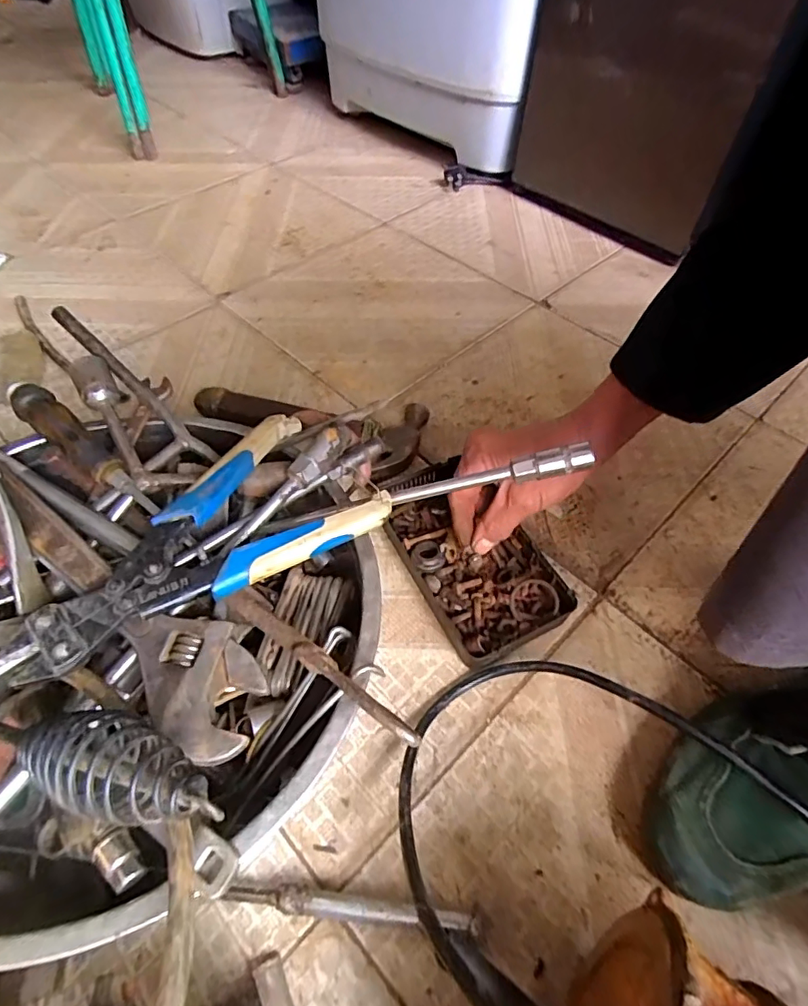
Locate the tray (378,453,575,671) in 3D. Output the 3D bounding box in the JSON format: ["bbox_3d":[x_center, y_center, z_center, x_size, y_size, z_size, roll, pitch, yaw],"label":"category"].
[{"bbox_3d":[0.052,0.044,0.463,0.104,0.036,0.176,-24,56,-16],"label":"tray"}]

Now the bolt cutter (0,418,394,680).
[{"bbox_3d":[-0.118,0.009,0.314,0.197,0.016,0.103,-26,59,-19],"label":"bolt cutter"}]

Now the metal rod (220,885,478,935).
[{"bbox_3d":[-0.037,0.247,0.326,0.160,0.013,0.012,4,53,4],"label":"metal rod"}]

